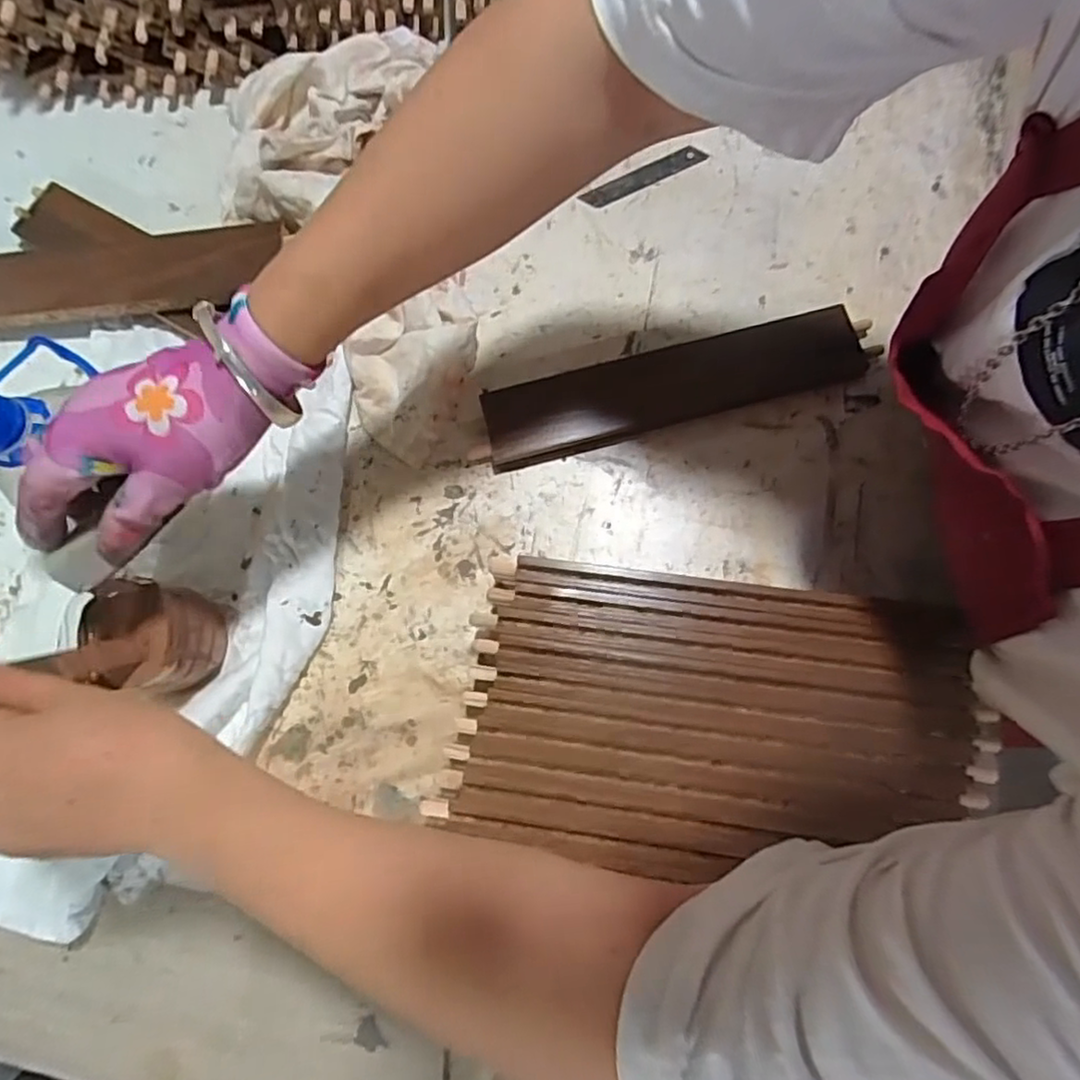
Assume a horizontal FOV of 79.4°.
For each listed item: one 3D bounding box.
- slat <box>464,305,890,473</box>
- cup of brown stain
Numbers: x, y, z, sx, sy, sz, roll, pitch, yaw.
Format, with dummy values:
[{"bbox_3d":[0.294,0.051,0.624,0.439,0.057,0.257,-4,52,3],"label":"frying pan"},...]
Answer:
[{"bbox_3d":[0.092,-0.105,0.445,0.271,0.017,0.056,-13,77,-2],"label":"slat"},{"bbox_3d":[-0.232,0.058,0.395,0.064,0.057,0.062,0,77,2],"label":"cup of brown stain"}]

